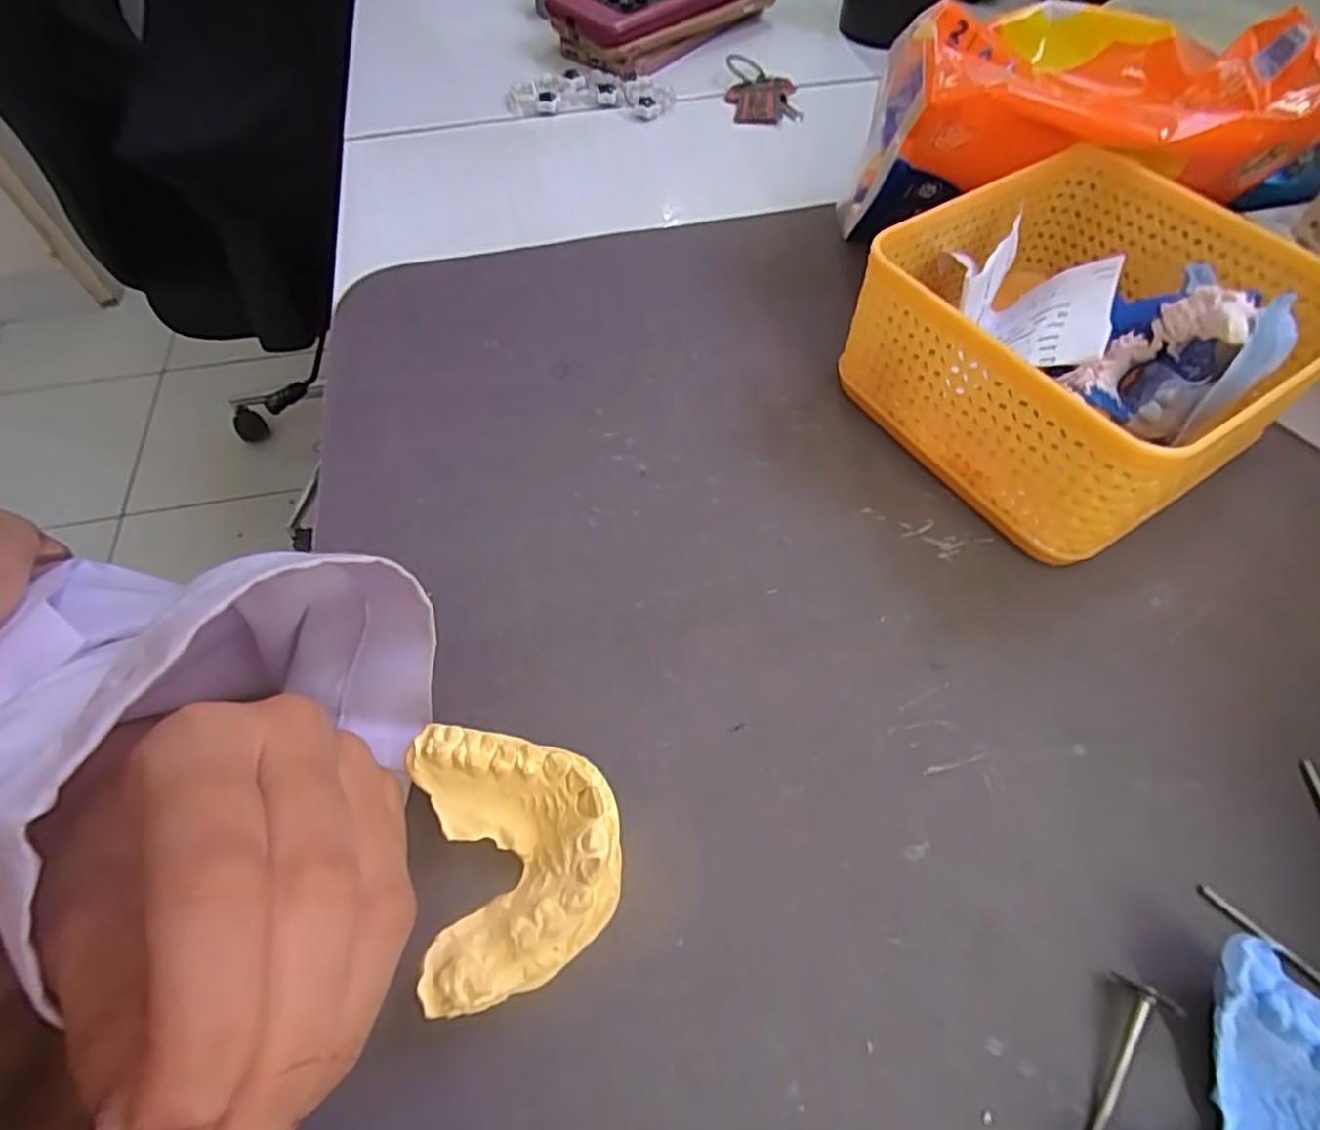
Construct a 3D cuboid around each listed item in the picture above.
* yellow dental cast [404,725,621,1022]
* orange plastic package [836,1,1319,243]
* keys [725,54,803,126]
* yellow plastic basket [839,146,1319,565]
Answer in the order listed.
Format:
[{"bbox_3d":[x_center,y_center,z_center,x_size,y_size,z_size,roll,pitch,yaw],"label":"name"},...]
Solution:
[{"bbox_3d":[-0.038,0.078,0.182,0.051,0.025,0.066,-13,59,-6],"label":"yellow dental cast"},{"bbox_3d":[0.174,-0.187,0.294,0.174,0.085,0.067,2,58,1],"label":"orange plastic package"},{"bbox_3d":[0.067,-0.318,0.439,0.045,0.013,0.066,-5,58,-1],"label":"keys"},{"bbox_3d":[0.161,-0.085,0.256,0.133,0.064,0.132,-32,63,-17],"label":"yellow plastic basket"}]

